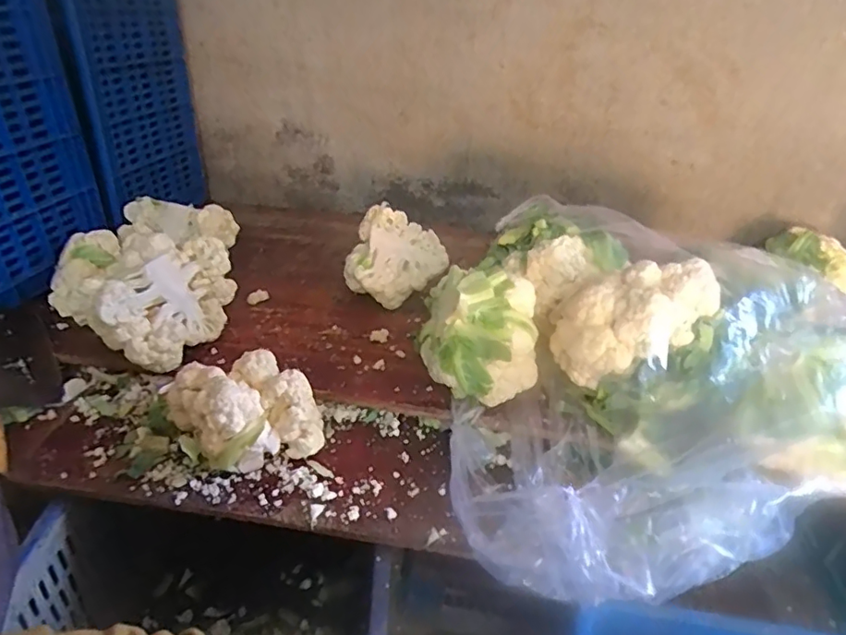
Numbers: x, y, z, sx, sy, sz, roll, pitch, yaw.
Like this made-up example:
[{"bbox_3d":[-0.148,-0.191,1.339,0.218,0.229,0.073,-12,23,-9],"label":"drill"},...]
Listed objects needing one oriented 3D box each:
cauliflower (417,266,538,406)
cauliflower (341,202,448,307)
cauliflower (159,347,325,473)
[{"bbox_3d":[0.066,0.027,0.672,0.137,0.153,0.138,5,33,2],"label":"cauliflower"},{"bbox_3d":[-0.052,-0.093,0.871,0.141,0.106,0.161,27,40,31],"label":"cauliflower"},{"bbox_3d":[-0.202,0.097,0.609,0.125,0.094,0.154,-25,43,-36],"label":"cauliflower"}]

